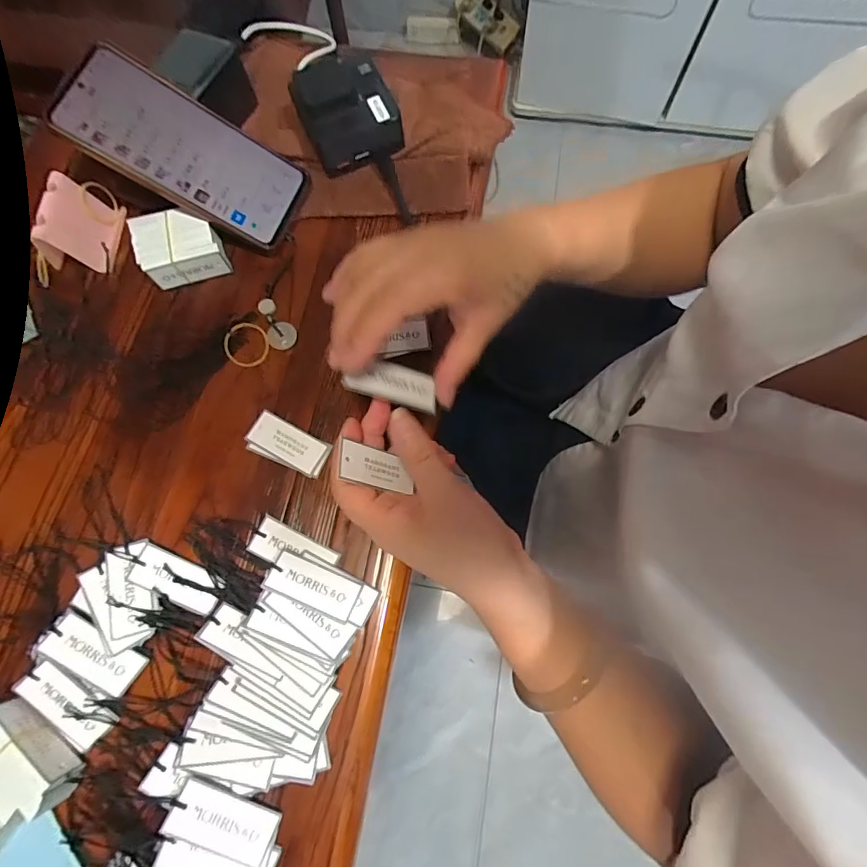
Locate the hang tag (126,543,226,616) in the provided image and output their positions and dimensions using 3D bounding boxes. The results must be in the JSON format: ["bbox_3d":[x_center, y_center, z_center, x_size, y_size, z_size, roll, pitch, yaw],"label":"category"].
[{"bbox_3d":[-0.166,0.094,0.305,0.063,0.006,0.025,20,76,7],"label":"hang tag"}]

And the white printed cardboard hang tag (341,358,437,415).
[{"bbox_3d":[-0.024,-0.031,0.284,0.056,0.004,0.027,16,61,-15],"label":"white printed cardboard hang tag"}]

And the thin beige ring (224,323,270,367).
[{"bbox_3d":[-0.141,-0.067,0.357,0.032,0.005,0.033,0,87,-6],"label":"thin beige ring"}]

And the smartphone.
[{"bbox_3d":[-0.182,-0.210,0.352,0.161,0.010,0.077,27,75,-19],"label":"smartphone"}]

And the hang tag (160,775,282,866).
[{"bbox_3d":[-0.118,0.217,0.264,0.057,0.004,0.026,25,57,-3],"label":"hang tag"}]

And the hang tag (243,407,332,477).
[{"bbox_3d":[-0.103,0.007,0.337,0.060,0.005,0.029,24,76,8],"label":"hang tag"}]

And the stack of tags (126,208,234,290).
[{"bbox_3d":[-0.196,-0.146,0.368,0.061,0.024,0.050,-18,75,-4],"label":"stack of tags"}]

